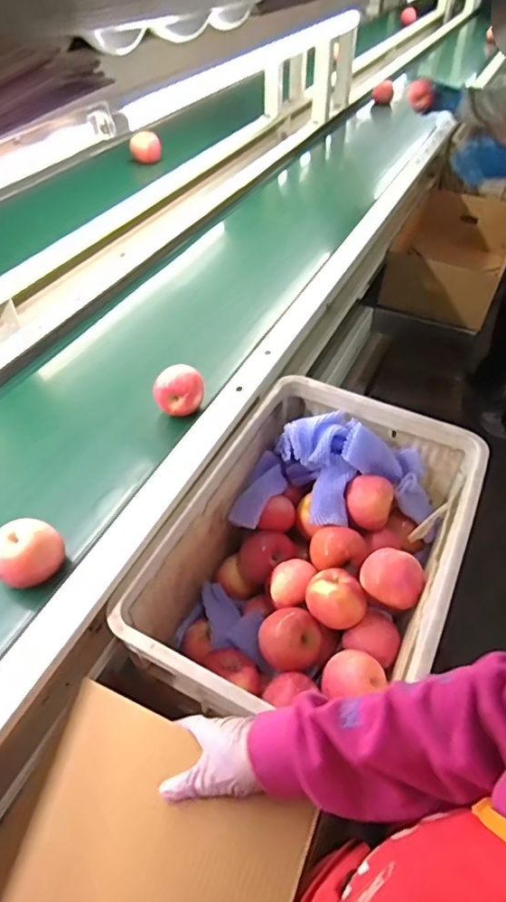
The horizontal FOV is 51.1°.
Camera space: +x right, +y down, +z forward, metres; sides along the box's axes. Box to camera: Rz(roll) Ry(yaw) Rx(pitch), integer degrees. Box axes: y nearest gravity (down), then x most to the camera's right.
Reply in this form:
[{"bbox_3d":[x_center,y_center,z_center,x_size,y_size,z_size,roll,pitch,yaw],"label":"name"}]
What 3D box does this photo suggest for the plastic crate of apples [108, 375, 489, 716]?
[{"bbox_3d":[0.093,0.158,0.772,0.346,0.212,0.504,19,48,18],"label":"plastic crate of apples"}]

